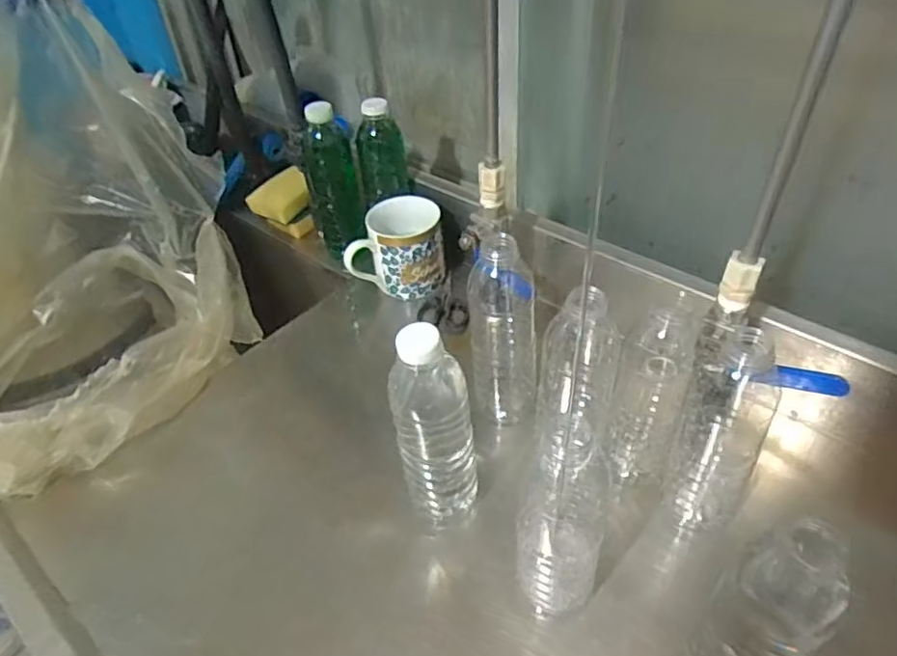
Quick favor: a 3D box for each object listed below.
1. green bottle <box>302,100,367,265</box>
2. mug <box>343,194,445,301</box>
[{"bbox_3d":[-0.150,-0.186,0.811,0.061,0.212,0.064,-12,44,-9],"label":"green bottle"},{"bbox_3d":[-0.064,-0.101,0.777,0.115,0.099,0.089,-2,43,2],"label":"mug"}]

